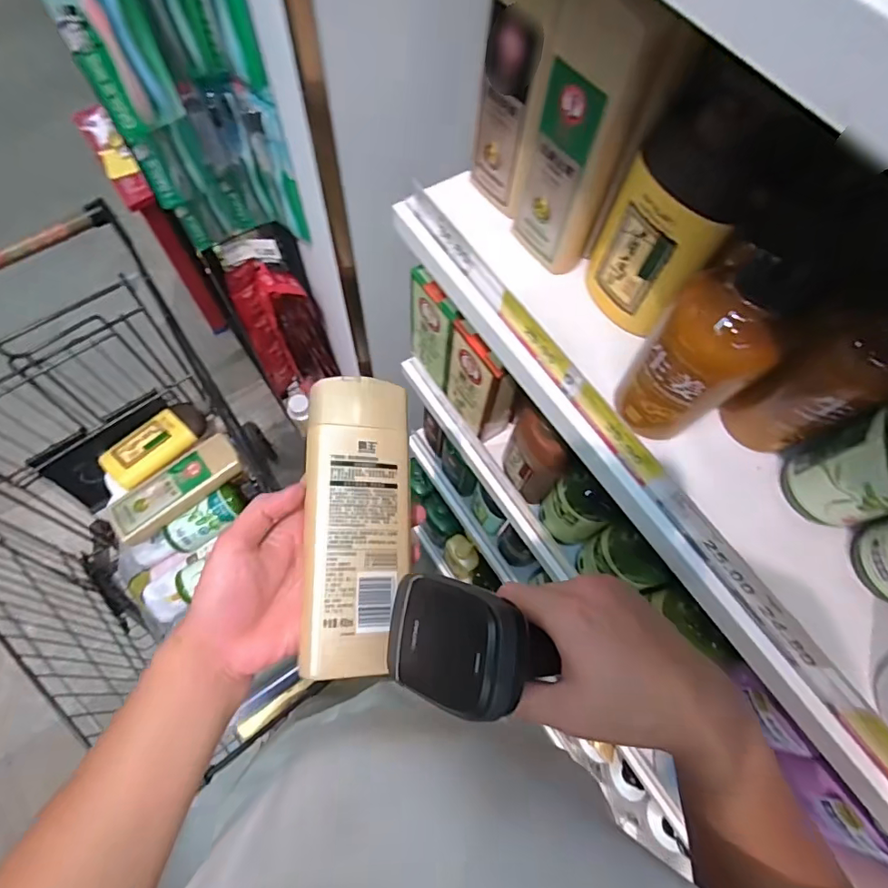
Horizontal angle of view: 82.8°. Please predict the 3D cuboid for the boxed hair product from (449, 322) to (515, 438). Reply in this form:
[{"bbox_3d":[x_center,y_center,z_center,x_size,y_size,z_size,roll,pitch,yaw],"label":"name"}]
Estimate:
[{"bbox_3d":[0.052,-0.084,0.662,0.060,0.180,0.089,-34,73,-16],"label":"boxed hair product"}]

